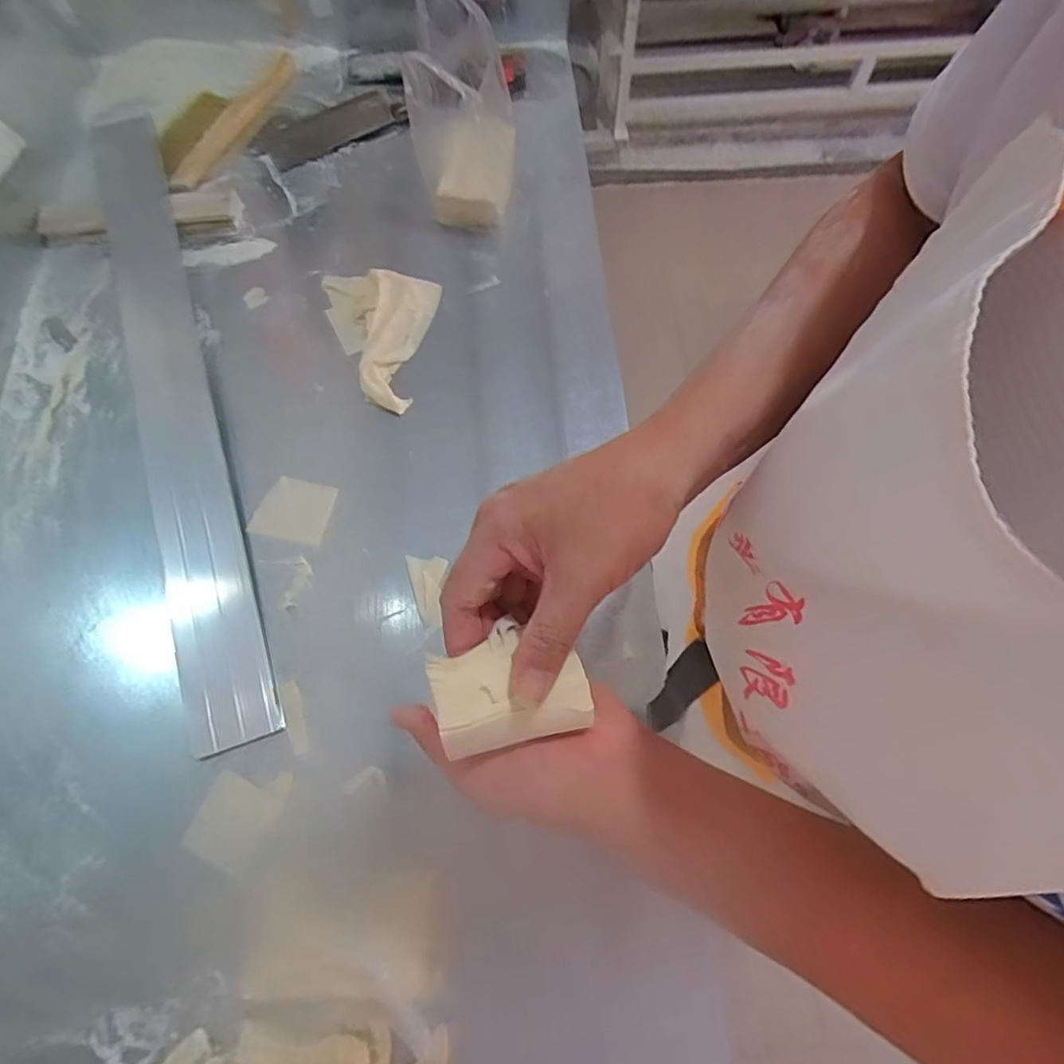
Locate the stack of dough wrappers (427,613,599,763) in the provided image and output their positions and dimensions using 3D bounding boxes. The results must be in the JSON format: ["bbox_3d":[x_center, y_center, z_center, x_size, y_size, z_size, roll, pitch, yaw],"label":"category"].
[{"bbox_3d":[-0.012,0.075,0.299,0.073,0.017,0.055,-14,69,-8],"label":"stack of dough wrappers"}]

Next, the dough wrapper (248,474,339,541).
[{"bbox_3d":[-0.283,-0.027,0.704,0.086,0.004,0.074,13,73,2],"label":"dough wrapper"}]

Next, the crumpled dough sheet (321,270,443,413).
[{"bbox_3d":[-0.211,-0.260,0.782,0.148,0.025,0.213,2,68,1],"label":"crumpled dough sheet"}]

